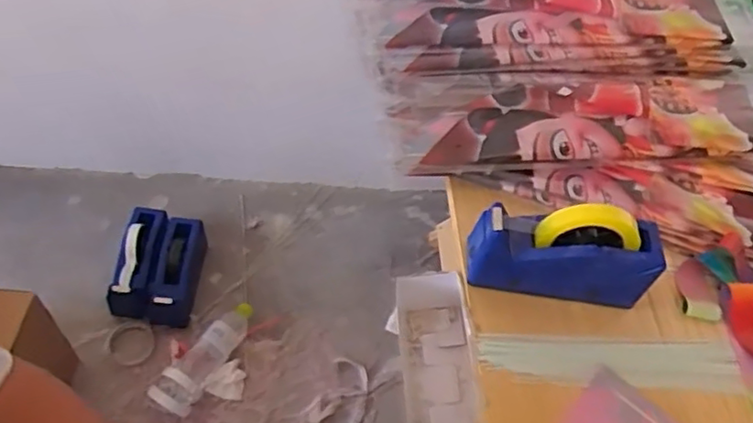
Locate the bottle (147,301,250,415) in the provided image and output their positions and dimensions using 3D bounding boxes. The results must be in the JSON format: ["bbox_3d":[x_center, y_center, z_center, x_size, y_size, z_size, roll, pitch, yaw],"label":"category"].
[{"bbox_3d":[-0.316,0.273,1.160,0.073,0.065,0.241,31,55,14],"label":"bottle"}]

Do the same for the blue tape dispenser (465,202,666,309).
[{"bbox_3d":[0.212,0.045,0.696,0.201,0.131,0.056,9,52,-2],"label":"blue tape dispenser"}]

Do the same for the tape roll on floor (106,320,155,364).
[{"bbox_3d":[-0.455,0.243,1.135,0.084,0.012,0.091,4,53,-6],"label":"tape roll on floor"}]

